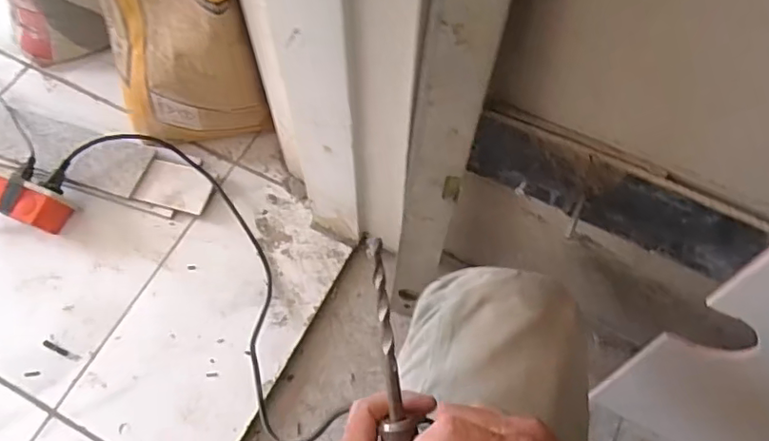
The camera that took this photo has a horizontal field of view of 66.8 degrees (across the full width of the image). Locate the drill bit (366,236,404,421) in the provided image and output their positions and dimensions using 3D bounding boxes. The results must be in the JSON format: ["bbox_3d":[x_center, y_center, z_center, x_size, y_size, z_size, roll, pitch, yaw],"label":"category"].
[{"bbox_3d":[0.001,0.065,0.350,0.008,0.007,0.108,-8,91,-6],"label":"drill bit"}]

